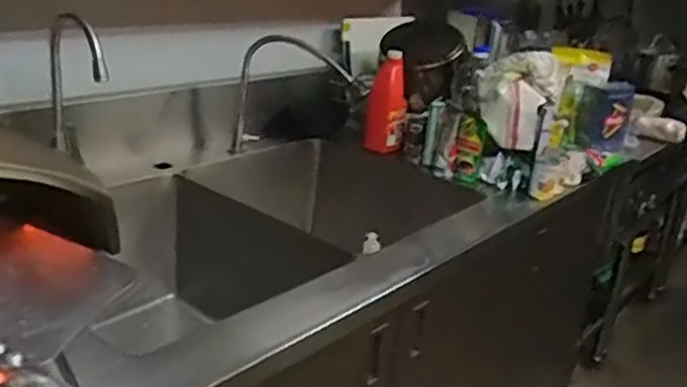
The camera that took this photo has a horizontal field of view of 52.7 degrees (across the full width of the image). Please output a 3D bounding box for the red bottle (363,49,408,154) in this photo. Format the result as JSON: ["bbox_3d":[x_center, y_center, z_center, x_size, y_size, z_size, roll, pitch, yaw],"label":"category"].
[{"bbox_3d":[0.109,-0.230,1.707,0.092,0.259,0.088,8,-3,8],"label":"red bottle"}]

